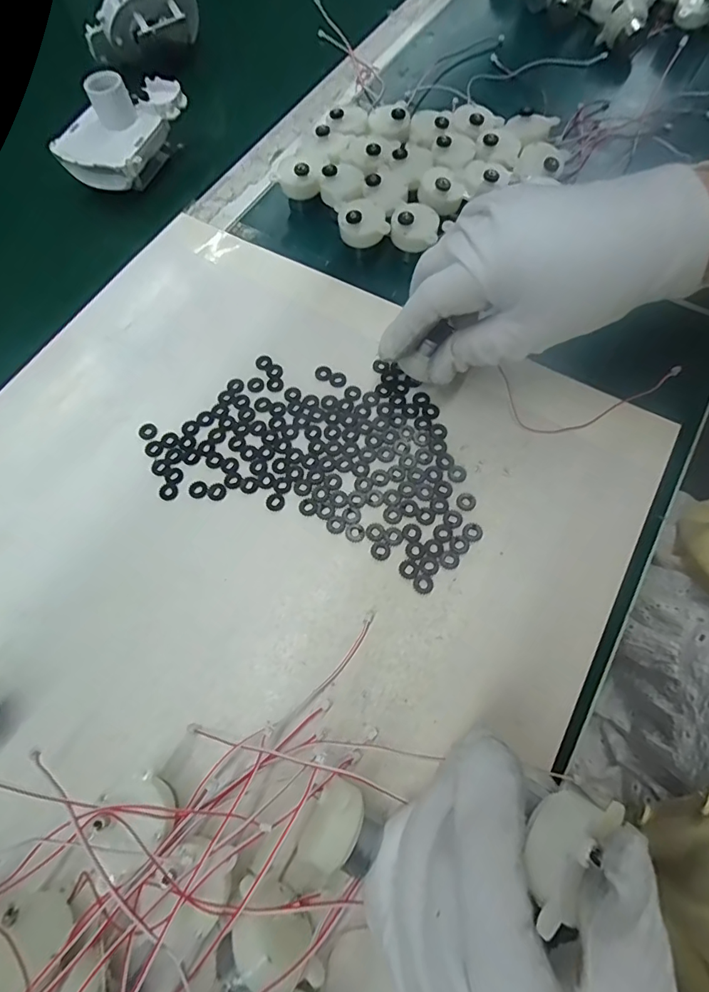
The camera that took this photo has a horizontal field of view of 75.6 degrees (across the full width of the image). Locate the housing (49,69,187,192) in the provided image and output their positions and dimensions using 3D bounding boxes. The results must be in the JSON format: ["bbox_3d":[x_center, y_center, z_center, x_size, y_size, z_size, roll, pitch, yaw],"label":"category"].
[{"bbox_3d":[-0.179,-0.282,0.351,0.068,0.053,0.102,22,71,10],"label":"housing"}]

